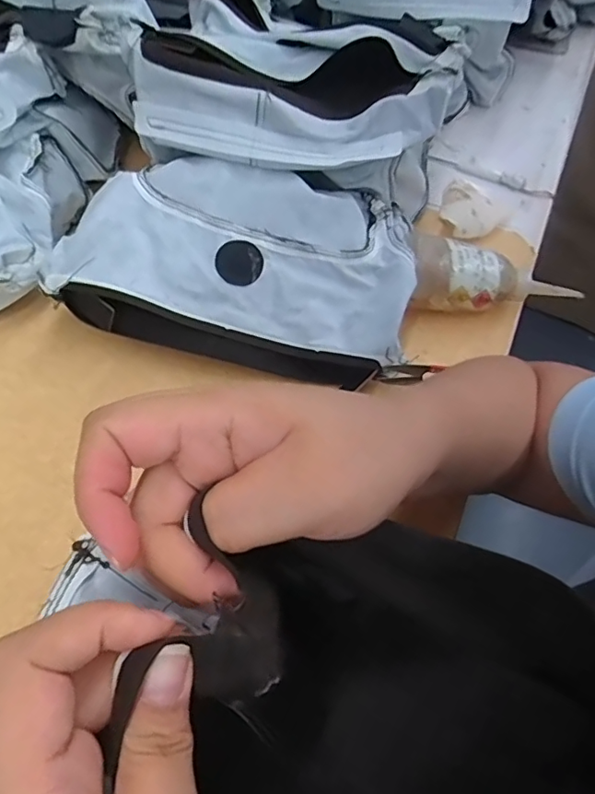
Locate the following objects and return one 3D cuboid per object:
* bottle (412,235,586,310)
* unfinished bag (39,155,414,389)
[{"bbox_3d":[0.175,-0.105,0.487,0.169,0.052,0.048,7,54,-15],"label":"bottle"},{"bbox_3d":[-0.047,-0.124,0.466,0.275,0.077,0.181,8,55,1],"label":"unfinished bag"}]

